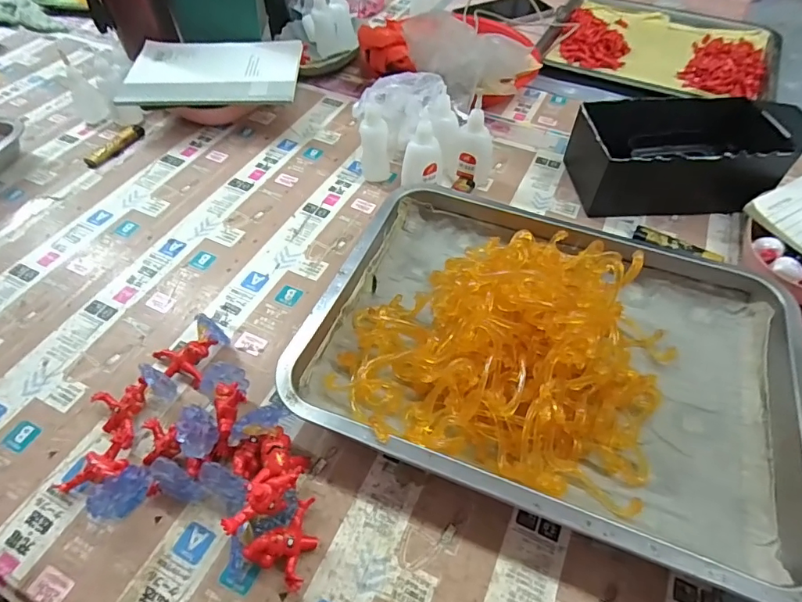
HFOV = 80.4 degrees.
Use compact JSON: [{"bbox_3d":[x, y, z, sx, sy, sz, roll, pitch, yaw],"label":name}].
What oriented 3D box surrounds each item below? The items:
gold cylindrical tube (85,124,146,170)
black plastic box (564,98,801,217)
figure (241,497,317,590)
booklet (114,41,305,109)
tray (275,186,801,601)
[{"bbox_3d":[-0.350,-0.191,0.582,0.014,0.013,0.082,22,56,16],"label":"gold cylindrical tube"},{"bbox_3d":[0.290,-0.150,0.485,0.202,0.072,0.116,-2,53,-1],"label":"black plastic box"},{"bbox_3d":[-0.064,0.143,0.284,0.035,0.019,0.044,25,57,18],"label":"figure"},{"bbox_3d":[-0.222,-0.275,0.573,0.195,0.019,0.129,-3,53,-2],"label":"booklet"},{"bbox_3d":[0.113,0.020,0.347,0.340,0.072,0.260,17,55,13],"label":"tray"}]

